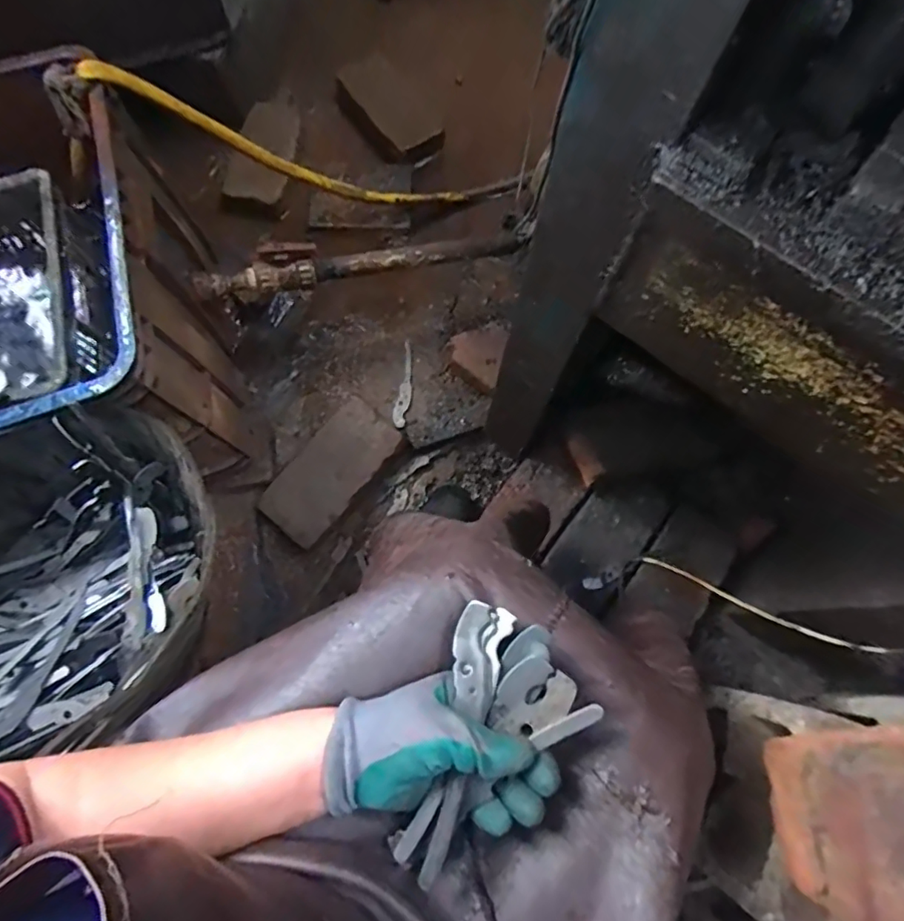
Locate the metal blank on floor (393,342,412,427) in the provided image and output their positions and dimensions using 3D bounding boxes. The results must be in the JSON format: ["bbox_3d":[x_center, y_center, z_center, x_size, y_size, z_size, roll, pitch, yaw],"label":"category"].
[{"bbox_3d":[-0.083,-0.134,0.982,0.026,0.010,0.188,5,60,0],"label":"metal blank on floor"}]

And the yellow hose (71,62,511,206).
[{"bbox_3d":[-0.214,-0.507,0.931,0.690,0.162,0.056,-5,70,-40],"label":"yellow hose"}]

